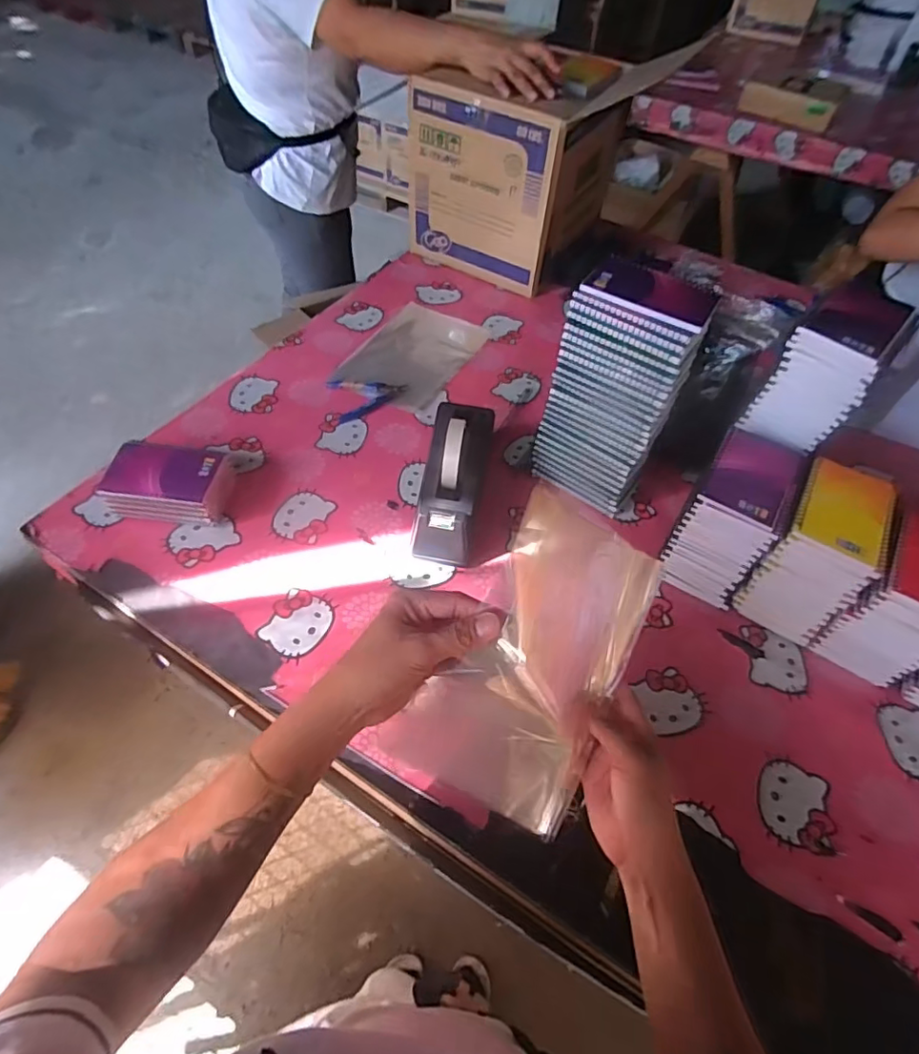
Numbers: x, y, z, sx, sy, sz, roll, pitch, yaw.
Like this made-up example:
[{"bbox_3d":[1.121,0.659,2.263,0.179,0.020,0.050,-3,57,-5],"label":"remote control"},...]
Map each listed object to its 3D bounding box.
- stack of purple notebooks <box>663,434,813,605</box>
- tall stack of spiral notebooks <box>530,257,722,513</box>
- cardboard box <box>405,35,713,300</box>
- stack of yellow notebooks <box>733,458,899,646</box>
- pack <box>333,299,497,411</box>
[{"bbox_3d":[0.314,-0.003,0.676,0.091,0.162,0.120,28,56,17],"label":"stack of purple notebooks"},{"bbox_3d":[0.192,-0.159,0.711,0.138,0.291,0.095,35,58,20],"label":"tall stack of spiral notebooks"},{"bbox_3d":[0.117,-0.656,1.071,0.306,0.305,0.304,33,57,19],"label":"cardboard box"},{"bbox_3d":[0.405,0.031,0.658,0.095,0.159,0.136,30,56,18],"label":"stack of yellow notebooks"},{"bbox_3d":[-0.074,-0.291,0.957,0.168,0.008,0.250,25,55,14],"label":"pack"}]

